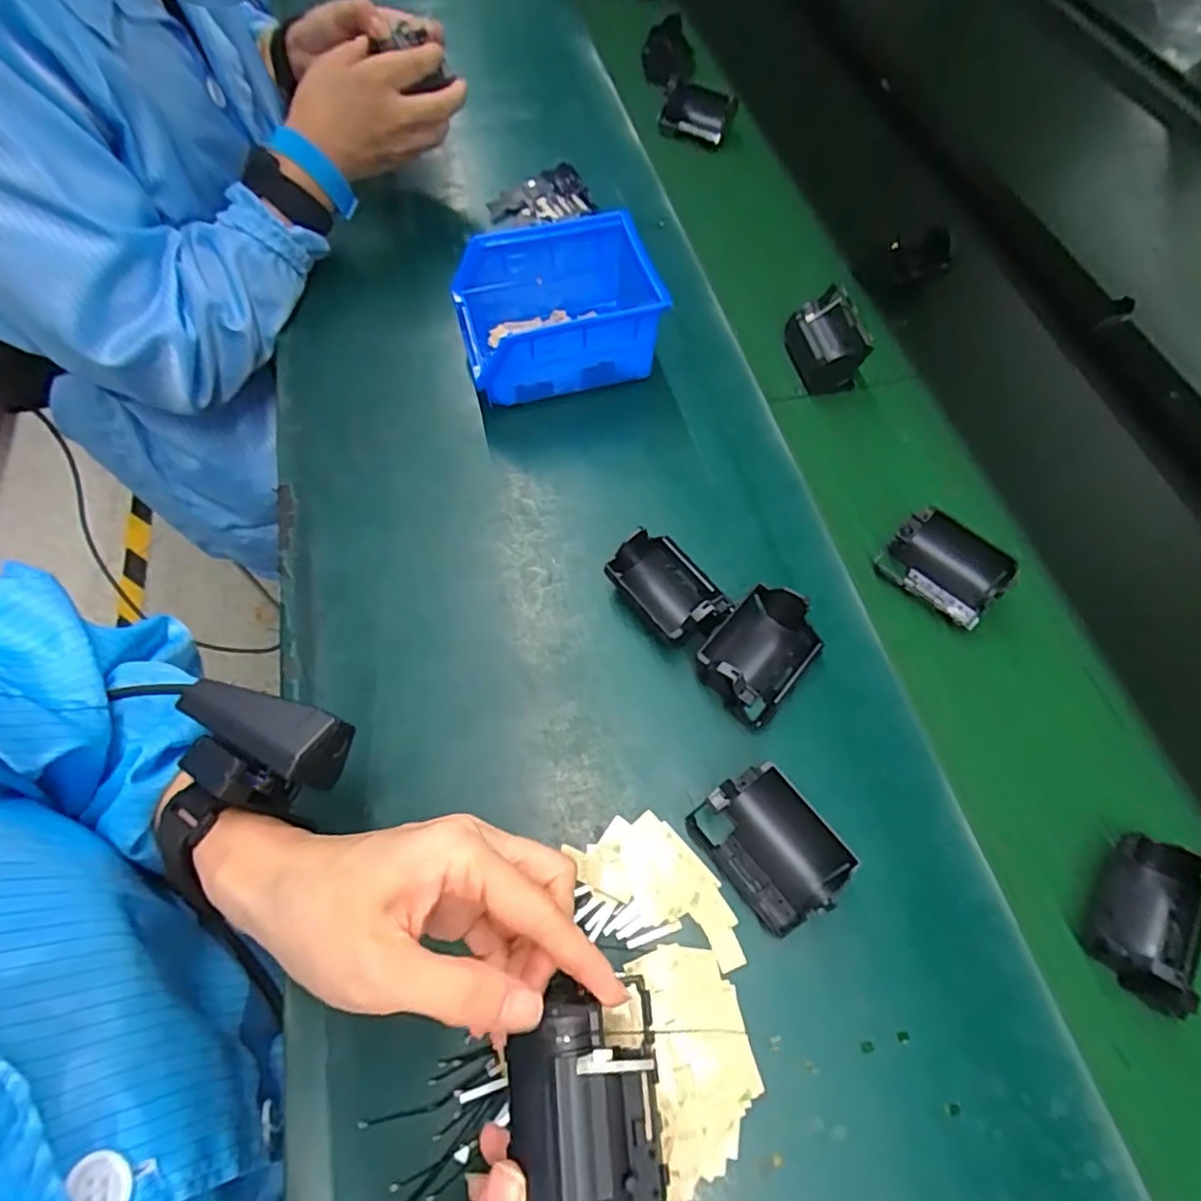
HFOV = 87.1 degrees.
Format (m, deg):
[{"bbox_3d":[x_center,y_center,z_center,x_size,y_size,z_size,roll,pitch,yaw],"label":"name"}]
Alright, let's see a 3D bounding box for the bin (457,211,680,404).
[{"bbox_3d":[-0.028,-0.211,0.473,0.147,0.080,0.106,-12,63,-9],"label":"bin"}]

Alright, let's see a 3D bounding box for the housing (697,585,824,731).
[{"bbox_3d":[0.093,0.030,0.363,0.052,0.037,0.073,38,67,16],"label":"housing"}]

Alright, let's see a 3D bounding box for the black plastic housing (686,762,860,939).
[{"bbox_3d":[0.088,0.121,0.317,0.051,0.036,0.073,-34,69,-19],"label":"black plastic housing"}]

